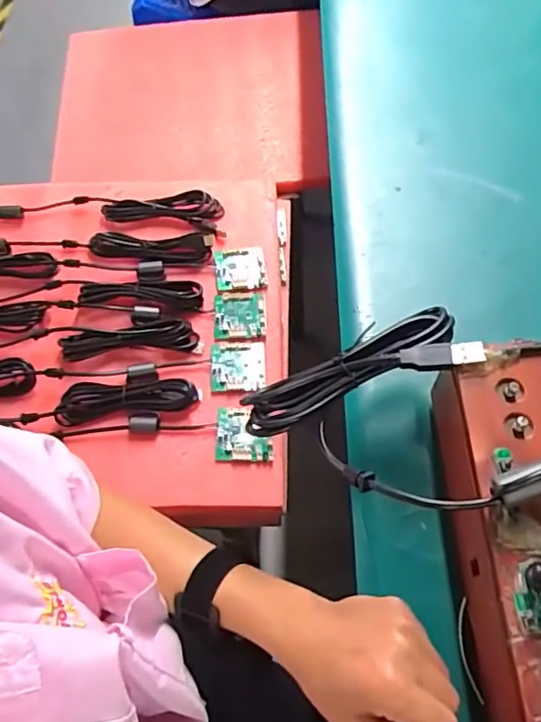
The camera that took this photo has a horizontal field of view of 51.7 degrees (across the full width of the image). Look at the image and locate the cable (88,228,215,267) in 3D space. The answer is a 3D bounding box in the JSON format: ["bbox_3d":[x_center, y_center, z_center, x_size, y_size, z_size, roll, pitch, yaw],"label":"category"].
[{"bbox_3d":[-0.145,-0.139,0.680,0.150,0.018,0.047,2,62,5],"label":"cable"}]

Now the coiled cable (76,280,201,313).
[{"bbox_3d":[-0.148,-0.078,0.647,0.138,0.020,0.036,1,62,5],"label":"coiled cable"}]

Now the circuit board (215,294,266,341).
[{"bbox_3d":[-0.035,-0.052,0.647,0.059,0.008,0.055,-6,61,1],"label":"circuit board"}]

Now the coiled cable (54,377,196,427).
[{"bbox_3d":[-0.152,0.039,0.590,0.143,0.019,0.041,-7,61,0],"label":"coiled cable"}]

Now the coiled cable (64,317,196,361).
[{"bbox_3d":[-0.158,-0.025,0.625,0.148,0.024,0.041,-7,61,0],"label":"coiled cable"}]

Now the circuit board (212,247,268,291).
[{"bbox_3d":[-0.036,-0.110,0.672,0.060,0.011,0.055,-9,61,0],"label":"circuit board"}]

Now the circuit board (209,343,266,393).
[{"bbox_3d":[-0.036,0.007,0.619,0.061,0.007,0.058,-4,61,2],"label":"circuit board"}]

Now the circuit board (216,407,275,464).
[{"bbox_3d":[-0.027,0.076,0.581,0.058,0.010,0.056,-1,62,4],"label":"circuit board"}]

